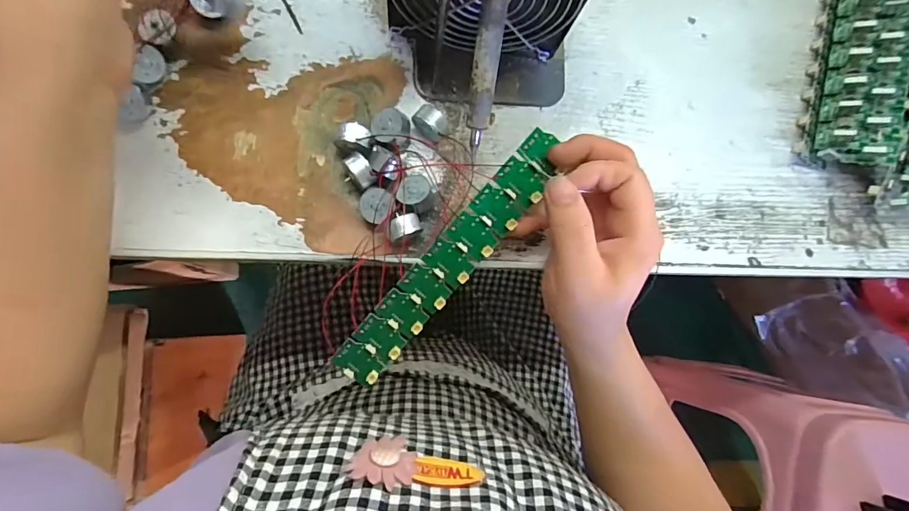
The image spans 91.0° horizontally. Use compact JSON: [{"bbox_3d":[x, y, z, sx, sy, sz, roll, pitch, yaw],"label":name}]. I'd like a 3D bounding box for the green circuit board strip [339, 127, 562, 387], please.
[{"bbox_3d":[-0.003,0.006,0.281,0.030,0.006,0.192,41,96,-1],"label":"green circuit board strip"}]

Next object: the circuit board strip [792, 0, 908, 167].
[{"bbox_3d":[0.316,-0.169,0.344,0.053,0.042,0.211,17,82,-5],"label":"circuit board strip"}]

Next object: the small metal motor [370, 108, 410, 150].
[{"bbox_3d":[-0.043,-0.087,0.305,0.025,0.018,0.026,1,84,-7],"label":"small metal motor"}]

